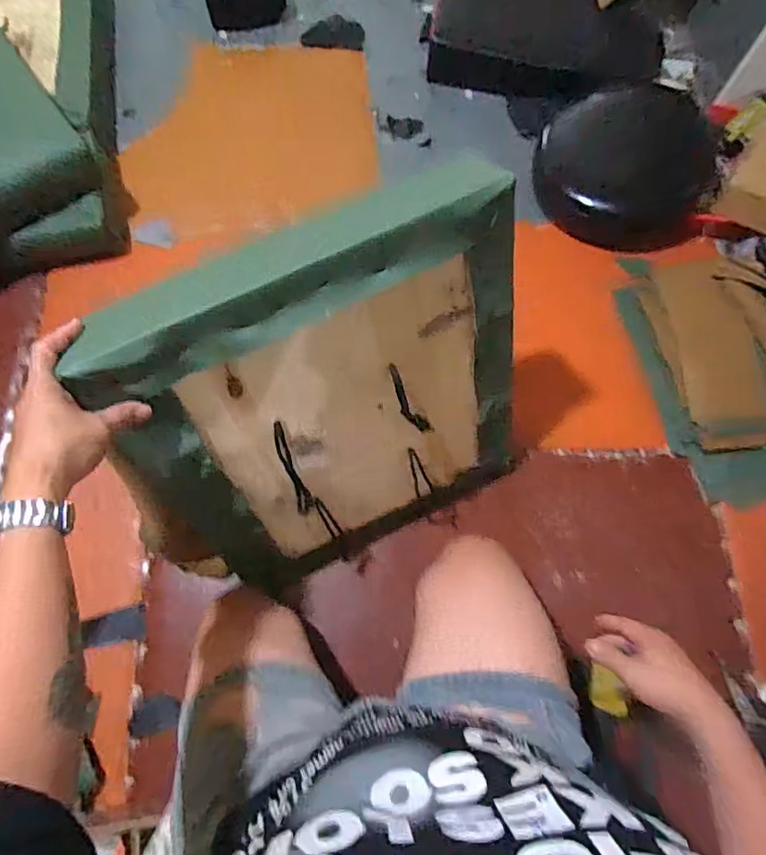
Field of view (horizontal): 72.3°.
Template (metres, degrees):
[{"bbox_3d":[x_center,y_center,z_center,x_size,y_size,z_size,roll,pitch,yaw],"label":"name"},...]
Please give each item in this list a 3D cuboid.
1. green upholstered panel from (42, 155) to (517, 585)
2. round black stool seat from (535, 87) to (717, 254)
[{"bbox_3d":[-0.059,-0.005,0.703,0.513,0.527,0.089,-28,49,-7],"label":"green upholstered panel"},{"bbox_3d":[0.546,-0.563,1.132,0.406,0.076,0.362,-29,76,-10],"label":"round black stool seat"}]

